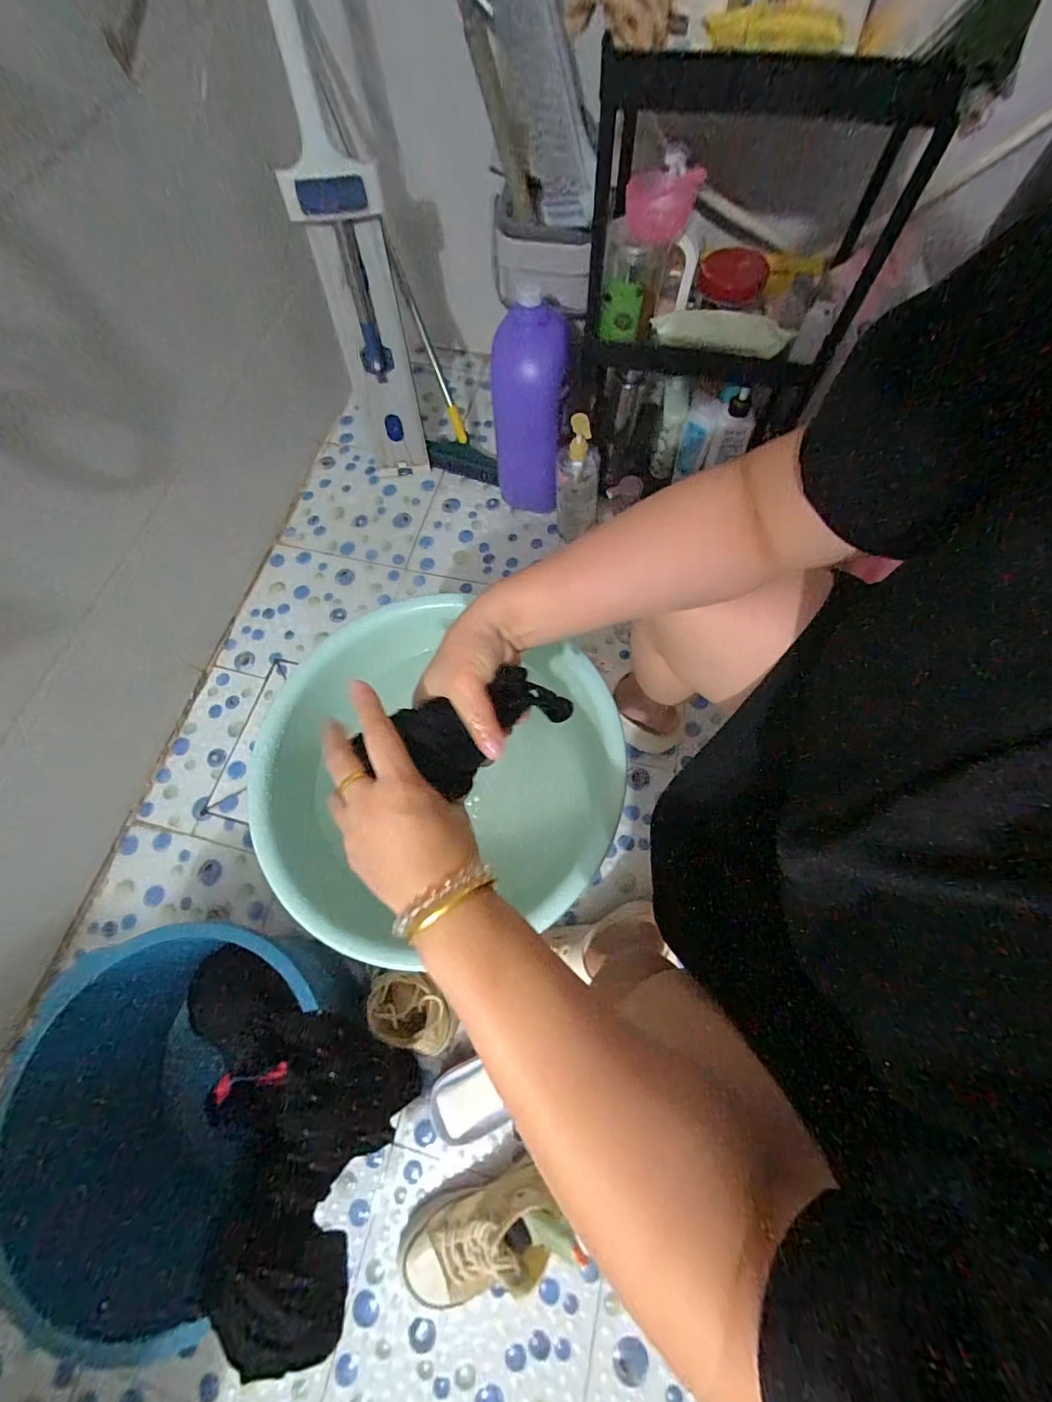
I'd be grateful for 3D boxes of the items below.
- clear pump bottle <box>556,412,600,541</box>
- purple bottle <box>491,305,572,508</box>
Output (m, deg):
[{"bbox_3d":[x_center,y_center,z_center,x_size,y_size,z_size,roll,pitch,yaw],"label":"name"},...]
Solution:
[{"bbox_3d":[0.097,-0.410,0.855,0.080,0.237,0.083,5,71,4],"label":"clear pump bottle"},{"bbox_3d":[0.015,-0.489,0.854,0.135,0.357,0.109,-21,70,-6],"label":"purple bottle"}]

